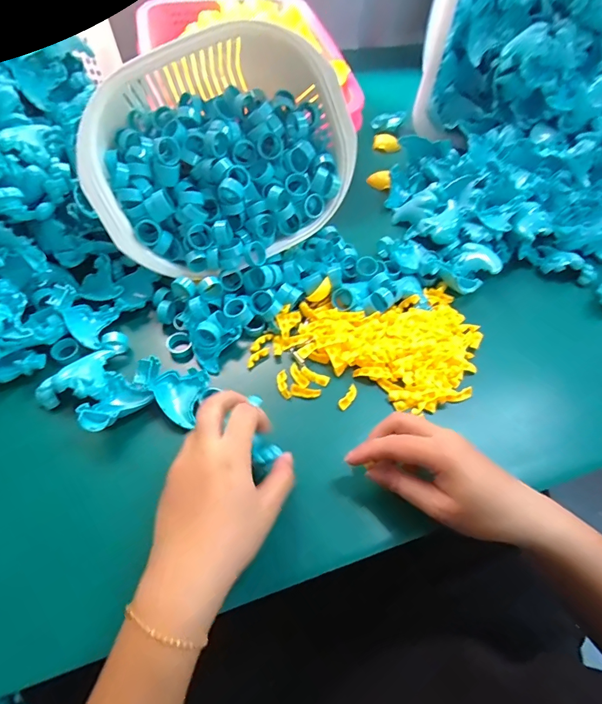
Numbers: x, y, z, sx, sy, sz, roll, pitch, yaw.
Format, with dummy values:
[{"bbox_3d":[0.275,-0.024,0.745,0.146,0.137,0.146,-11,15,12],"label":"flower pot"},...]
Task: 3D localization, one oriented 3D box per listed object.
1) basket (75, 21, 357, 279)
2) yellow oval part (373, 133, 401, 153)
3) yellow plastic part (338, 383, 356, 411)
[{"bbox_3d":[-0.085,-0.202,0.443,0.271,0.211,0.100,-18,15,-6],"label":"basket"},{"bbox_3d":[0.138,-0.336,0.661,0.023,0.023,0.065,-25,46,-19],"label":"yellow oval part"},{"bbox_3d":[0.048,0.045,0.413,0.011,0.005,0.031,32,60,17],"label":"yellow plastic part"}]

